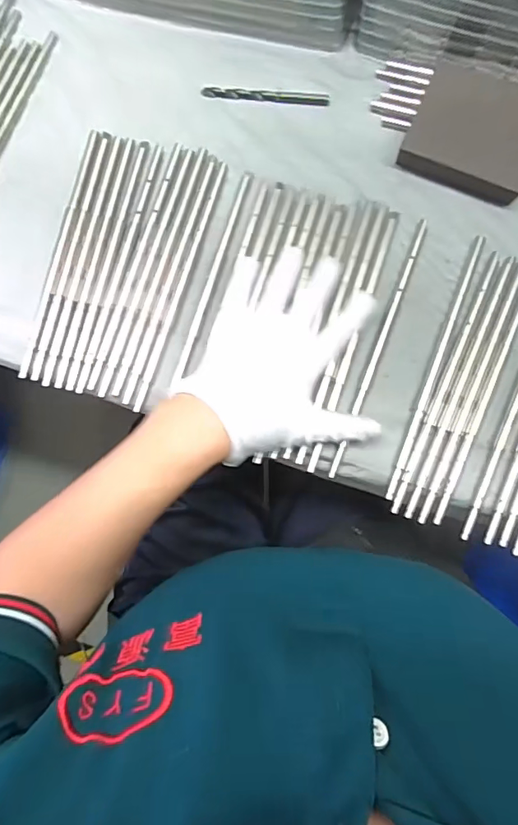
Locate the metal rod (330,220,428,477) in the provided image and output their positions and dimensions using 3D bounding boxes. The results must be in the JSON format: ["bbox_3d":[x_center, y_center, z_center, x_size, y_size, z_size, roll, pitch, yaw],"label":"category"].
[{"bbox_3d":[0.091,-0.051,0.354,0.007,0.004,0.208,21,82,6],"label":"metal rod"}]

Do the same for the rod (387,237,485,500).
[{"bbox_3d":[0.132,-0.036,0.351,0.006,0.004,0.209,21,82,6],"label":"rod"}]

